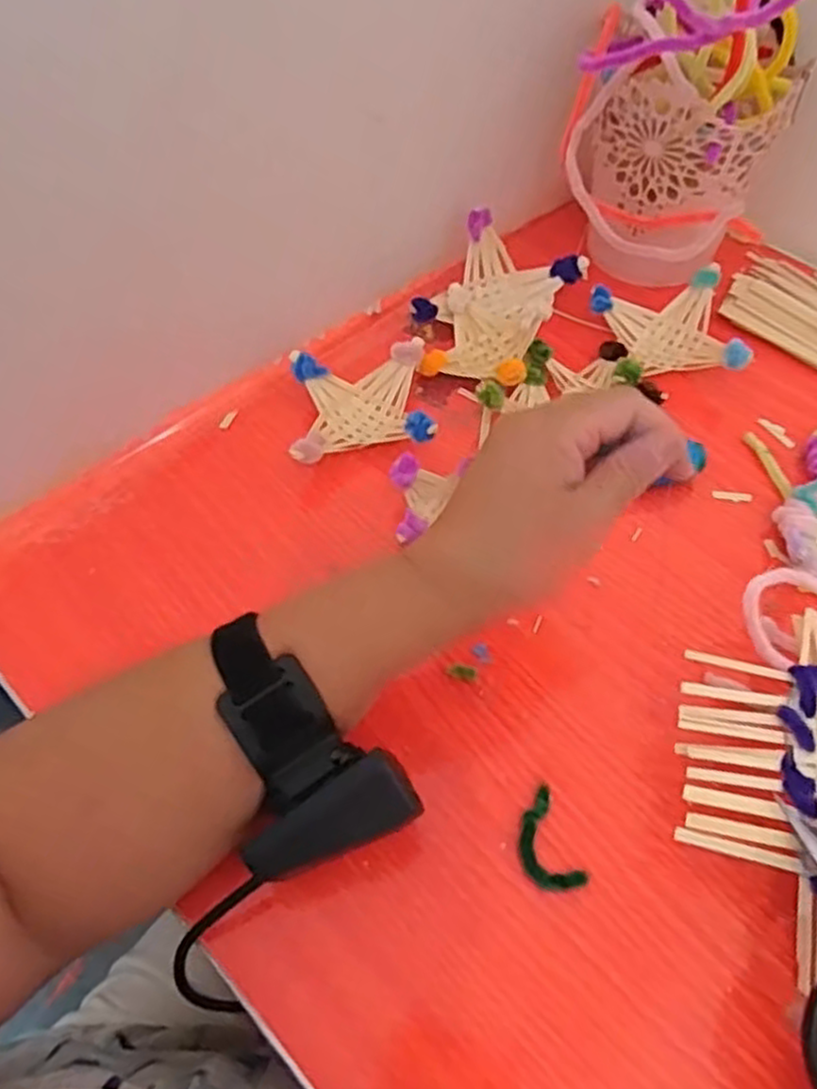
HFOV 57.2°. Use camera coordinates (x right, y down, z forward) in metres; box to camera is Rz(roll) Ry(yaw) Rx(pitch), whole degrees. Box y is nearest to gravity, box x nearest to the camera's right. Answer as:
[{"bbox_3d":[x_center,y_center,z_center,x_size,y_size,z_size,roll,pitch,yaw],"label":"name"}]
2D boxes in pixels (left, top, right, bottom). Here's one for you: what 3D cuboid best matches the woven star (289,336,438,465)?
[{"bbox_3d":[-0.029,-0.084,0.463,0.082,0.033,0.080,-6,57,-2],"label":"woven star"}]

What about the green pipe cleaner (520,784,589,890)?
[{"bbox_3d":[0.060,0.133,0.335,0.023,0.007,0.044,-16,58,-9],"label":"green pipe cleaner"}]

